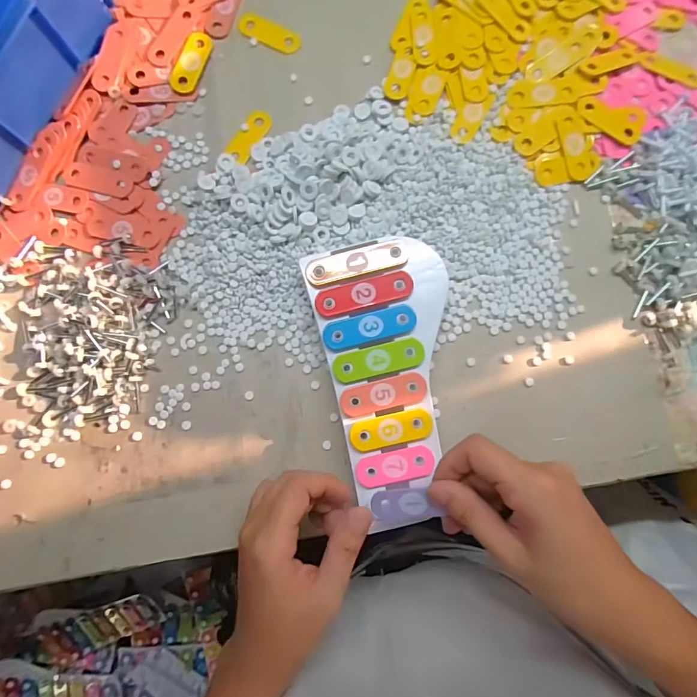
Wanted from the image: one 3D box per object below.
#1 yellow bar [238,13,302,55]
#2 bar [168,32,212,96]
[{"bbox_3d":[-0.077,-0.309,0.397,0.063,0.004,0.023,24,84,3],"label":"yellow bar"},{"bbox_3d":[-0.150,-0.273,0.388,0.025,0.004,0.063,20,84,2],"label":"bar"}]

